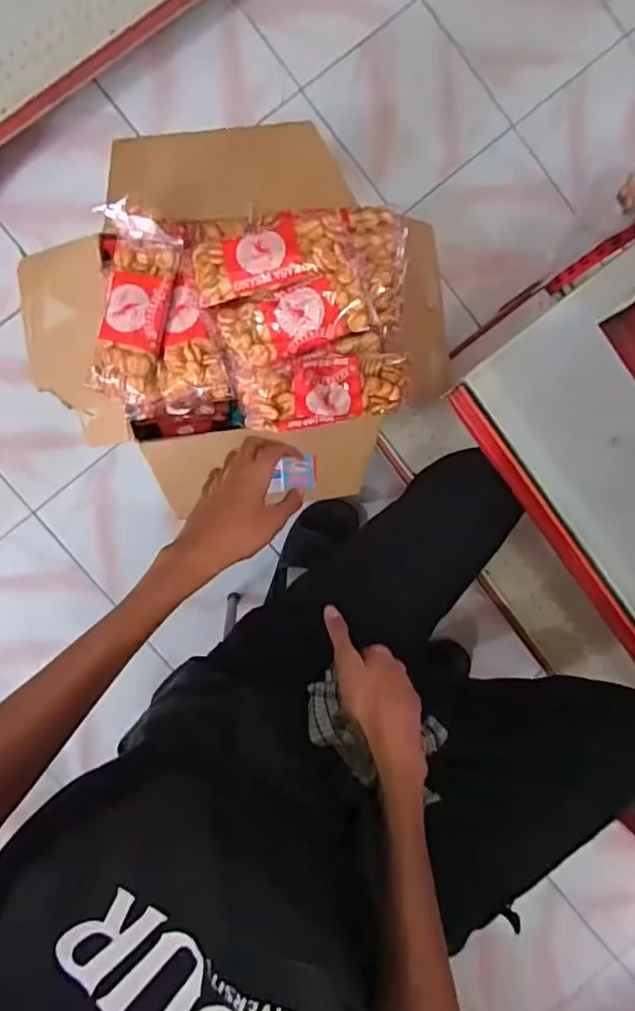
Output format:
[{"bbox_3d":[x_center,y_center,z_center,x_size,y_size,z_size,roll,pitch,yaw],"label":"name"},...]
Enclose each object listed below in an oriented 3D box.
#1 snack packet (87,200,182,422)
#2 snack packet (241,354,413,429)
[{"bbox_3d":[-0.222,-0.234,0.711,0.087,0.039,0.231,8,92,-6],"label":"snack packet"},{"bbox_3d":[0.005,-0.140,0.722,0.202,0.036,0.086,-5,135,1],"label":"snack packet"}]

